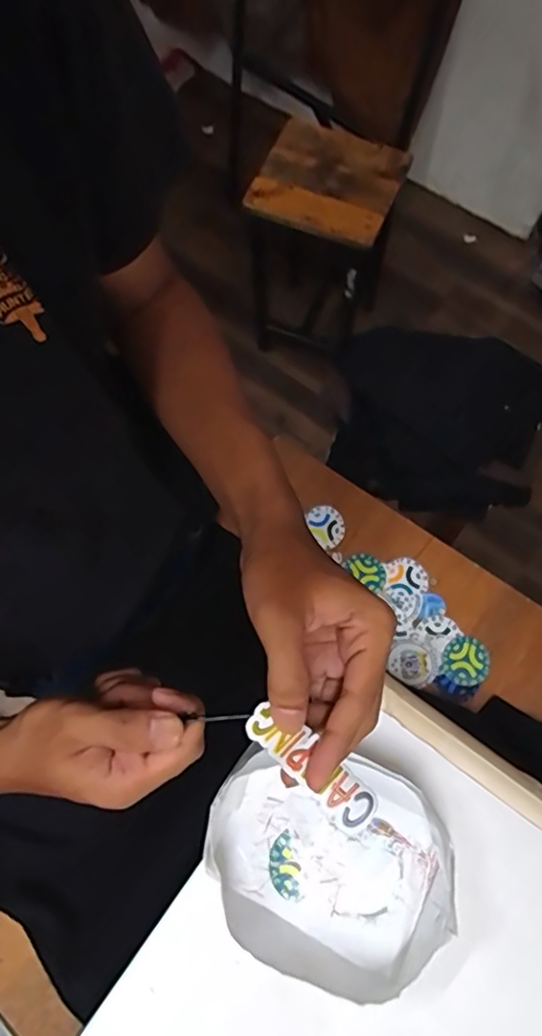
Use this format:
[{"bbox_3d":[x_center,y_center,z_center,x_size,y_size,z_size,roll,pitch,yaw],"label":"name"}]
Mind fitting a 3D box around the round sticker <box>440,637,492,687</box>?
[{"bbox_3d":[0.236,0.173,0.679,0.054,0.004,0.059,-1,73,3],"label":"round sticker"}]

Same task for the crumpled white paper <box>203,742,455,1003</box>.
[{"bbox_3d":[0.043,0.276,0.459,0.195,0.049,0.172,4,74,4],"label":"crumpled white paper"}]

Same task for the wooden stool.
[{"bbox_3d":[0.131,-0.670,1.485,0.304,0.557,0.319,22,76,9],"label":"wooden stool"}]

